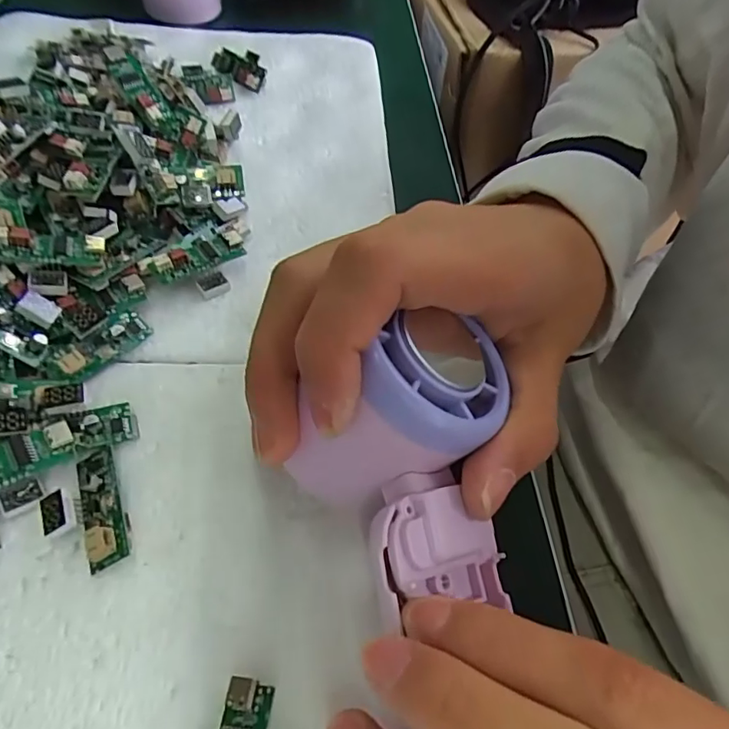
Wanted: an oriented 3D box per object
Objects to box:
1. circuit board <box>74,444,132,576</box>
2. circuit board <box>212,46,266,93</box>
[{"bbox_3d":[-0.084,0.044,0.171,0.013,0.010,0.040,-19,60,-17],"label":"circuit board"},{"bbox_3d":[-0.073,-0.177,0.320,0.019,0.013,0.034,-33,65,-24],"label":"circuit board"}]

